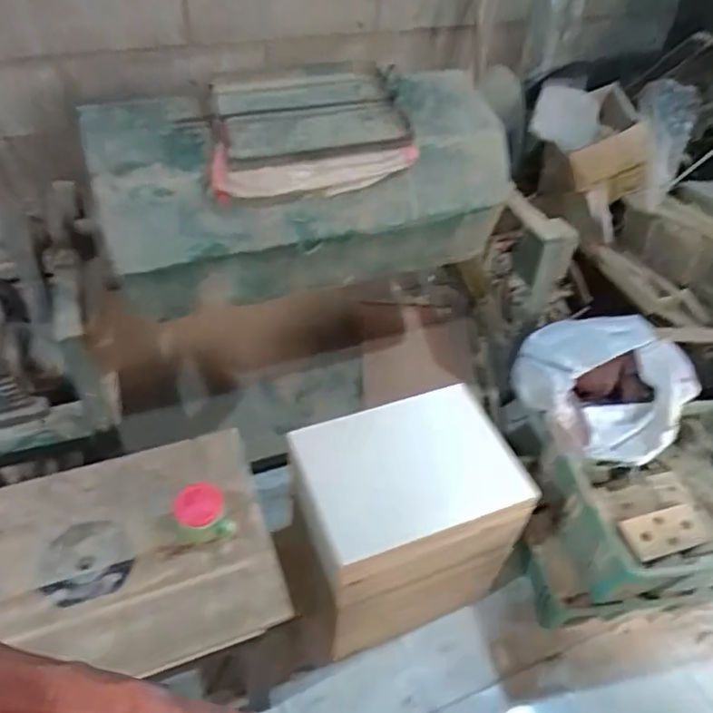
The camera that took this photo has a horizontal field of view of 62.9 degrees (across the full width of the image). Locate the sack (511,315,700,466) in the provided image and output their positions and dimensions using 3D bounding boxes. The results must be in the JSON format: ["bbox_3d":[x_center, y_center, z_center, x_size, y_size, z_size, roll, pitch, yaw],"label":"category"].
[{"bbox_3d":[0.588,0.042,1.374,0.362,0.232,0.321,35,54,27],"label":"sack"}]

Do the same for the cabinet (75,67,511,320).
[{"bbox_3d":[-0.112,-0.395,1.351,0.885,0.372,0.348,-11,47,-13],"label":"cabinet"}]

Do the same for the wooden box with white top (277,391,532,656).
[{"bbox_3d":[0.077,0.389,1.313,0.446,0.520,0.311,-13,48,-15],"label":"wooden box with white top"}]

